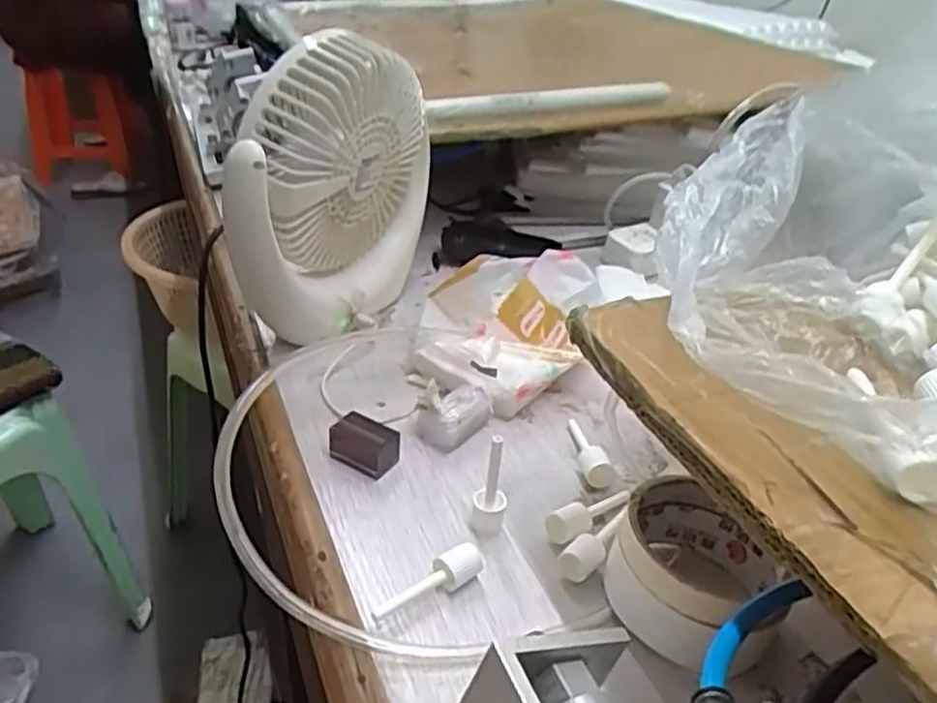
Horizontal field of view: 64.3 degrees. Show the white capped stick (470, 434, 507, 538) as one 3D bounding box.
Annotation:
[{"bbox_3d":[0.012,0.076,0.414,0.018,0.063,0.013,5,33,1],"label":"white capped stick"}]

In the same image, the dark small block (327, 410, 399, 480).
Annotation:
[{"bbox_3d":[-0.067,0.058,0.470,0.043,0.025,0.026,20,36,23],"label":"dark small block"}]

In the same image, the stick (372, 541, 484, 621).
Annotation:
[{"bbox_3d":[-0.018,0.121,0.385,0.070,0.014,0.015,-26,43,-38],"label":"stick"}]

